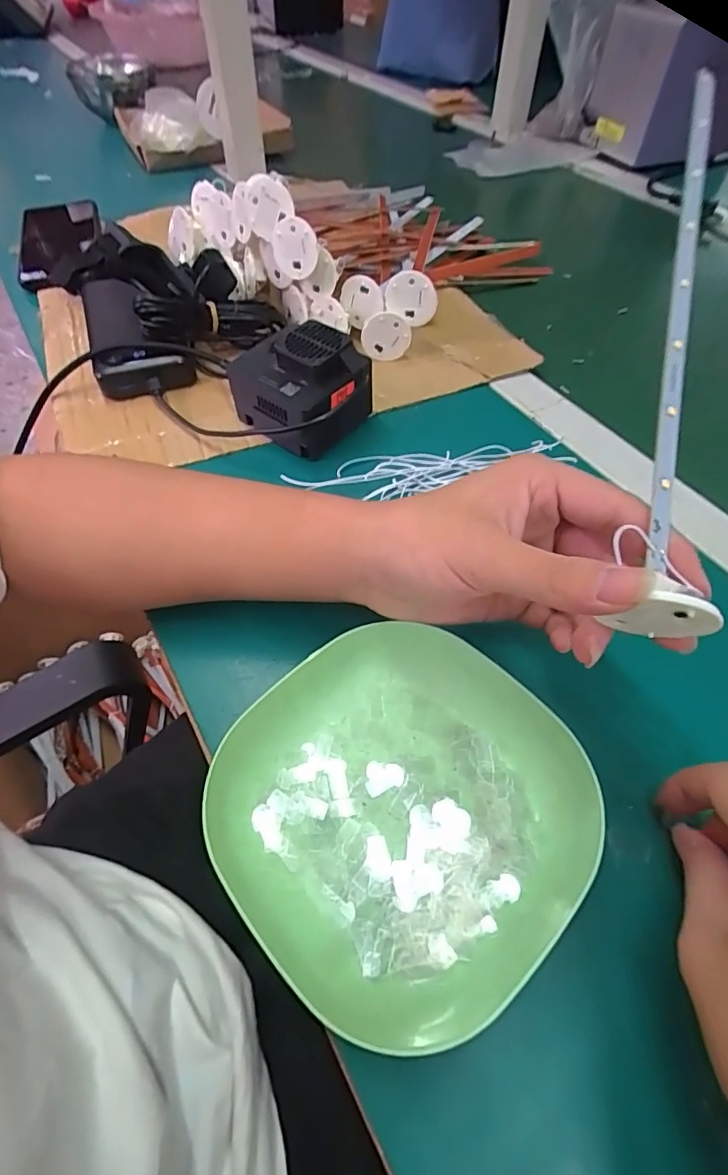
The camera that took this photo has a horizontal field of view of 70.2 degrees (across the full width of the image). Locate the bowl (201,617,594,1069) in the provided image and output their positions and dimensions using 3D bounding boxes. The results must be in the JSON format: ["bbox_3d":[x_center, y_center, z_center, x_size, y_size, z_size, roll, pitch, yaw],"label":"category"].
[{"bbox_3d":[0.015,0.090,0.217,0.142,0.026,0.141,38,63,23],"label":"bowl"}]

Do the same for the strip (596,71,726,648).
[{"bbox_3d":[0.134,-0.109,0.215,0.026,0.041,0.261,12,72,8],"label":"strip"}]

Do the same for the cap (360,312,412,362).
[{"bbox_3d":[0.017,-0.199,0.414,0.039,0.038,0.005,3,55,1],"label":"cap"}]

